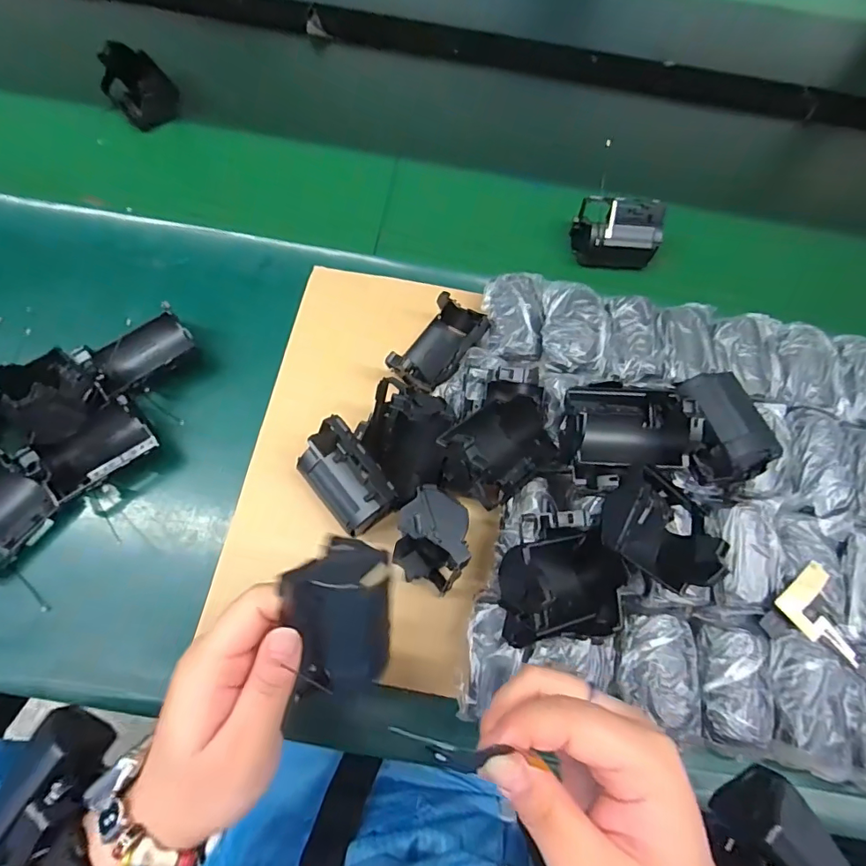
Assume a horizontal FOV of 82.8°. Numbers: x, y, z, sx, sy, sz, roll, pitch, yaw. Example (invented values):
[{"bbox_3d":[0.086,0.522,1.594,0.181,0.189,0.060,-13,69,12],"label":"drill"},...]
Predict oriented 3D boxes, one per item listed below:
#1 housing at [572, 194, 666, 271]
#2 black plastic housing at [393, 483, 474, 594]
[{"bbox_3d":[0.160,-0.174,0.426,0.068,0.044,0.039,2,69,-3],"label":"housing"},{"bbox_3d":[0.000,0.068,0.307,0.046,0.067,0.049,28,71,7],"label":"black plastic housing"}]

